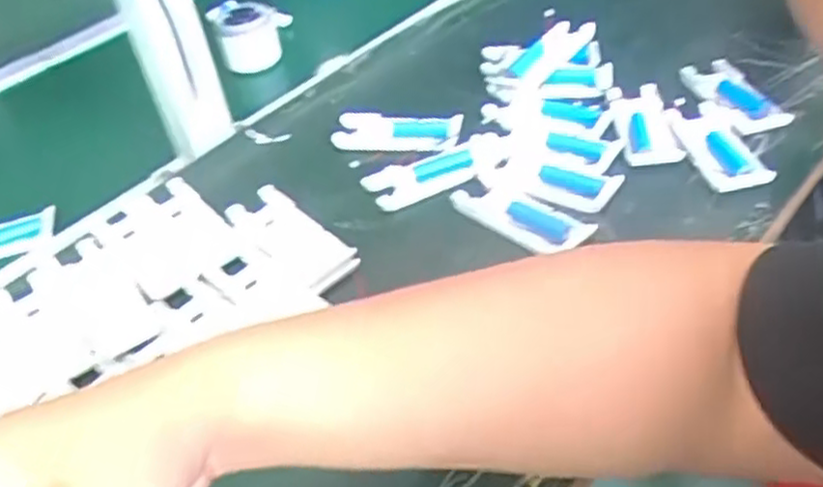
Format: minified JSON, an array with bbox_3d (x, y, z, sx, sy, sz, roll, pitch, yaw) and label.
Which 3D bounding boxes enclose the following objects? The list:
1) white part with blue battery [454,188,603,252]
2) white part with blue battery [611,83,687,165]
[{"bbox_3d":[0.080,-0.023,0.548,0.103,0.019,0.038,25,52,34],"label":"white part with blue battery"},{"bbox_3d":[0.186,-0.097,0.604,0.043,0.016,0.091,-6,41,5],"label":"white part with blue battery"}]

